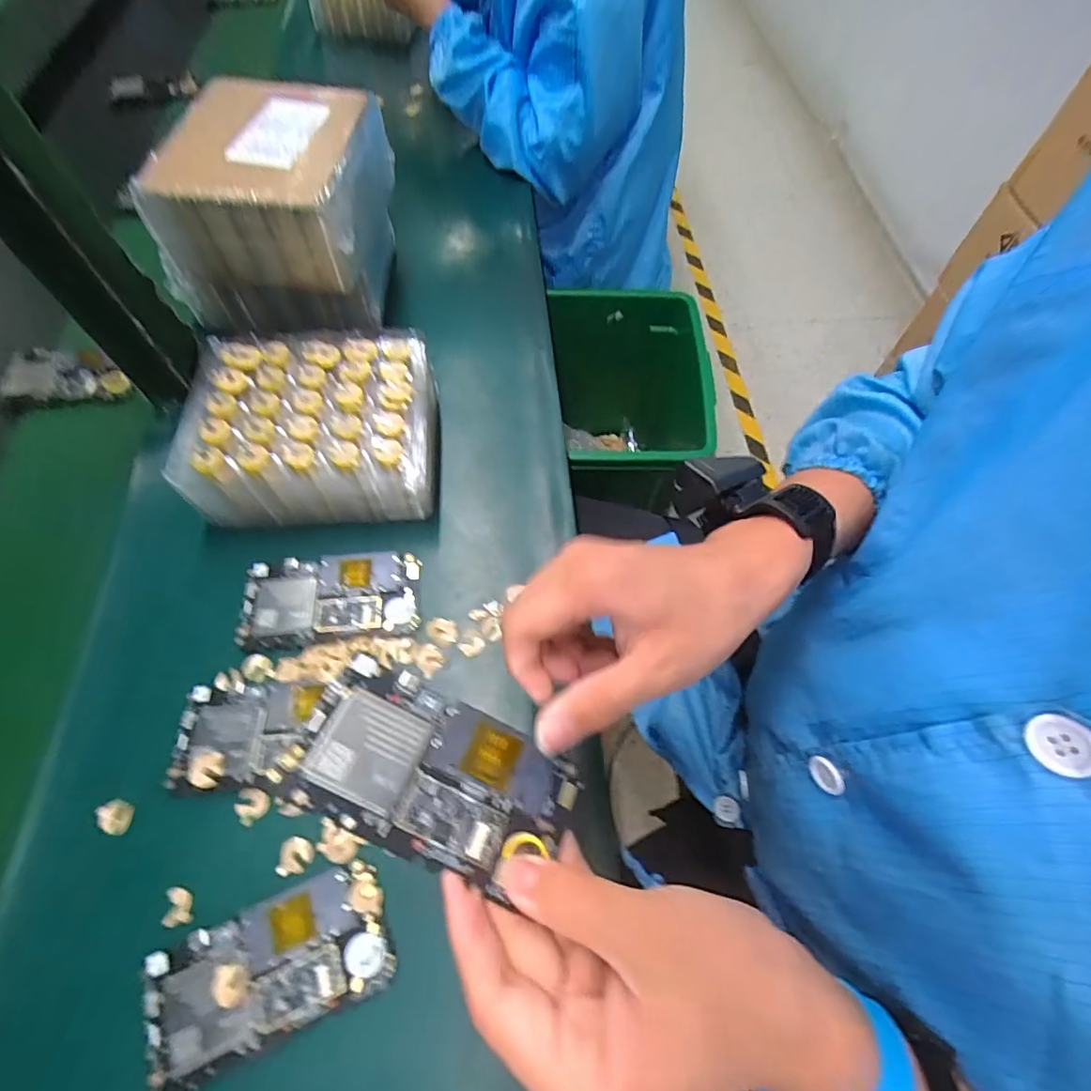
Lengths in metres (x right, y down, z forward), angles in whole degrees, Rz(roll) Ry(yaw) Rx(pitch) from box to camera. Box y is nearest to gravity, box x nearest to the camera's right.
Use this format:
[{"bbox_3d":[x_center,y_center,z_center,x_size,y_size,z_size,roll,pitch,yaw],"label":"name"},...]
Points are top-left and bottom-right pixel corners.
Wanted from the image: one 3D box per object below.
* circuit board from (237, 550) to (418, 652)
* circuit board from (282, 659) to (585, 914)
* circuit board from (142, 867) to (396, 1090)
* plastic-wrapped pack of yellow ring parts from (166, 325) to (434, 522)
[{"bbox_3d":[-0.158,0.039,0.391,0.123,0.010,0.068,-6,63,-2],"label":"circuit board"},{"bbox_3d":[-0.046,0.102,0.235,0.122,0.004,0.064,28,53,-5],"label":"circuit board"},{"bbox_3d":[-0.153,0.234,0.290,0.121,0.007,0.065,-22,65,-10],"label":"circuit board"},{"bbox_3d":[-0.179,-0.092,0.425,0.177,0.074,0.149,-4,63,-1],"label":"plastic-wrapped pack of yellow ring parts"}]

